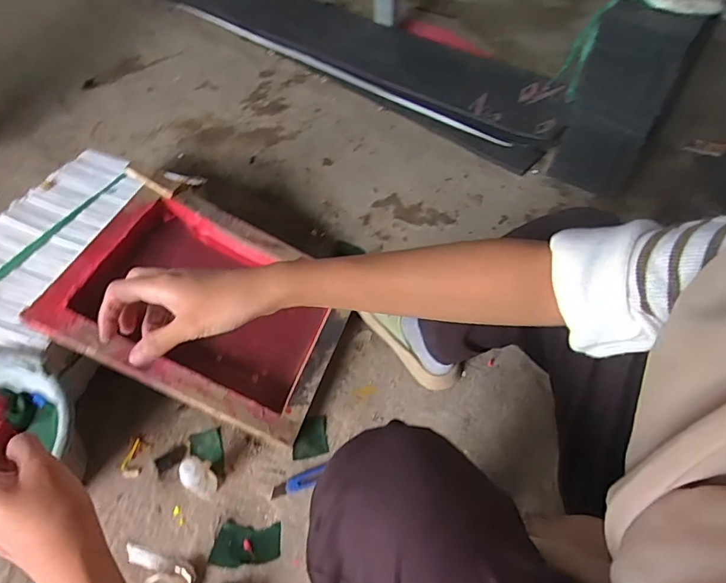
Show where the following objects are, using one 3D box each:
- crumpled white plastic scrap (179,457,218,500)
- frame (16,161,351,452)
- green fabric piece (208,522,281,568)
[{"bbox_3d":[-0.227,0.259,0.661,0.032,0.107,0.041,31,60,19],"label":"crumpled white plastic scrap"},{"bbox_3d":[-0.244,0.024,0.772,0.413,0.060,0.309,29,55,-10],"label":"frame"},{"bbox_3d":[-0.164,0.354,0.662,0.095,0.008,0.052,-3,55,-3],"label":"green fabric piece"}]

